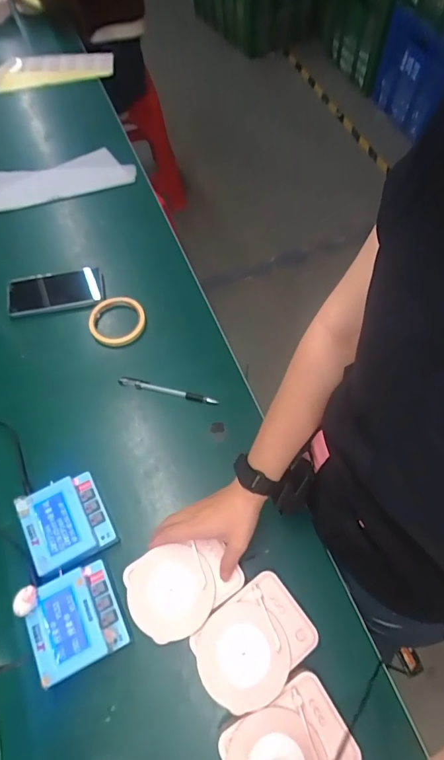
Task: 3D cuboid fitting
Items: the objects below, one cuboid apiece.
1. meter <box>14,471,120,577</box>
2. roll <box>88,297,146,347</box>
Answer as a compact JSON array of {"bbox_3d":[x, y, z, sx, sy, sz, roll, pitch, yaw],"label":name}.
[{"bbox_3d":[-0.203,0.187,0.577,0.097,0.047,0.105,-26,66,-13],"label":"meter"},{"bbox_3d":[-0.181,-0.104,0.749,0.095,0.010,0.092,0,63,0],"label":"roll"}]

